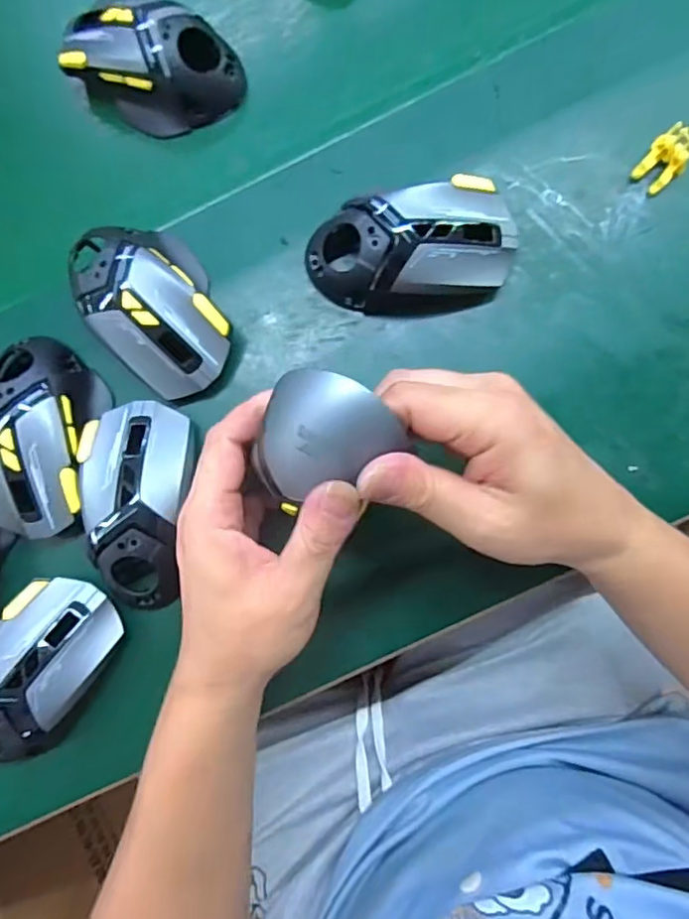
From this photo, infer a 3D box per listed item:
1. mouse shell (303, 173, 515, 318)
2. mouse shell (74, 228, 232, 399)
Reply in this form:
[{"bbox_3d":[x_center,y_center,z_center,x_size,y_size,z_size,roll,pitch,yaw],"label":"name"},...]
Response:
[{"bbox_3d":[0.039,-0.124,0.334,0.122,0.039,0.073,-13,84,3],"label":"mouse shell"},{"bbox_3d":[-0.116,-0.094,0.341,0.073,0.041,0.118,-35,84,0],"label":"mouse shell"}]

